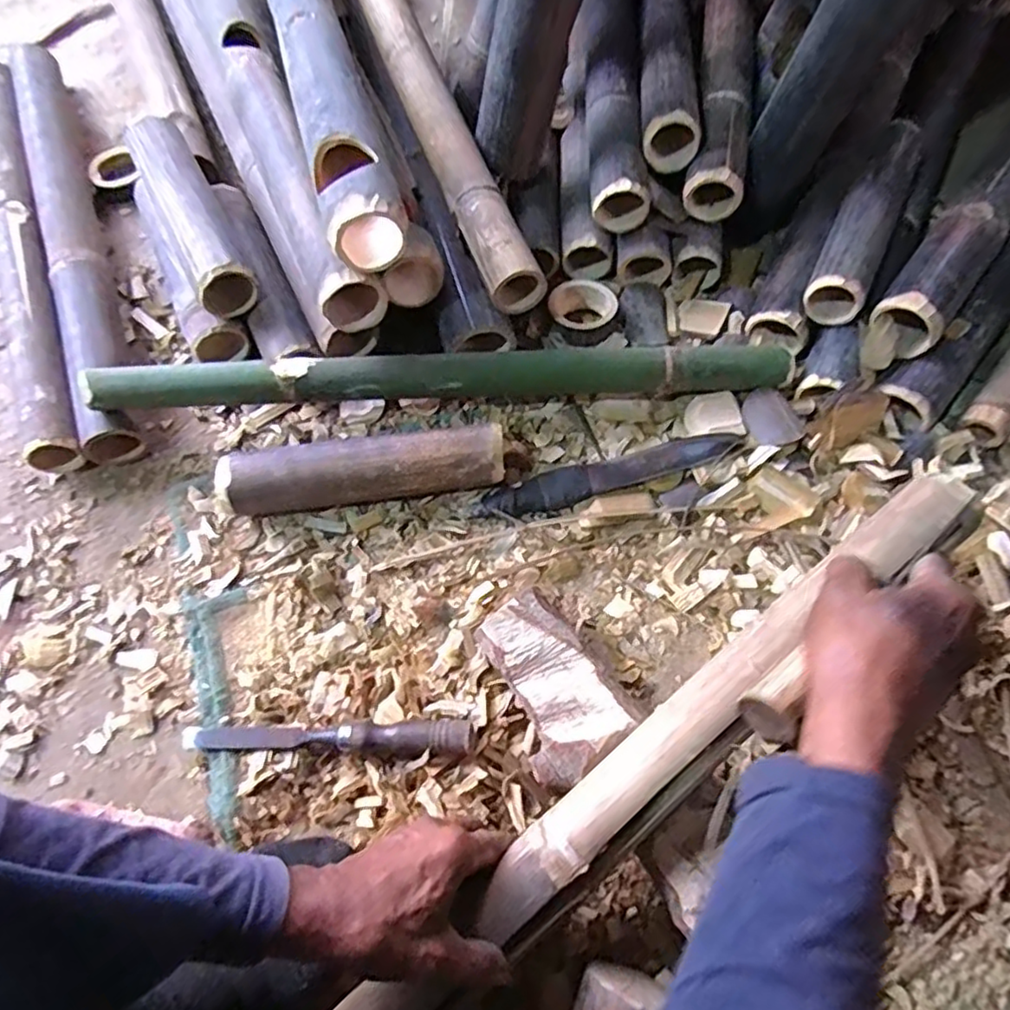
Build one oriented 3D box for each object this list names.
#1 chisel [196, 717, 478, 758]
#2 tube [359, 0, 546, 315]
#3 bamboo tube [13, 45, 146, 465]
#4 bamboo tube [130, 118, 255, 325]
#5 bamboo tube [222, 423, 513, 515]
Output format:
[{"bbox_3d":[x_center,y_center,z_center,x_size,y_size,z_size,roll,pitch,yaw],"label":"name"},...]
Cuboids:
[{"bbox_3d":[-0.144,0.192,0.529,0.232,0.027,0.027,-1,68,2],"label":"chisel"},{"bbox_3d":[-0.088,-0.453,0.720,0.059,0.054,0.575,-20,69,-6],"label":"tube"},{"bbox_3d":[-0.510,-0.329,0.745,0.048,0.051,0.638,-21,71,-6],"label":"bamboo tube"},{"bbox_3d":[-0.329,-0.310,0.671,0.060,0.054,0.252,-26,69,-9],"label":"bamboo tube"},{"bbox_3d":[-0.133,-0.030,0.614,0.264,0.060,0.055,-6,68,0],"label":"bamboo tube"}]

